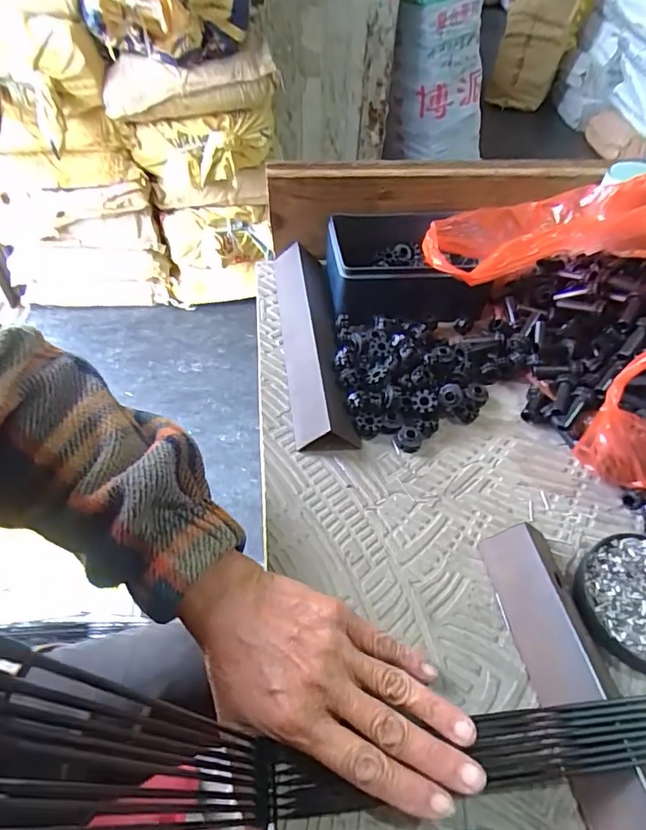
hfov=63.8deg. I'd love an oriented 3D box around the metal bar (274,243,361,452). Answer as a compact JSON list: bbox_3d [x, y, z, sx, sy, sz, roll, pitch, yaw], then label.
[{"bbox_3d":[-0.012,-0.075,0.456,0.049,0.023,0.242,-4,50,-6],"label":"metal bar"}]

